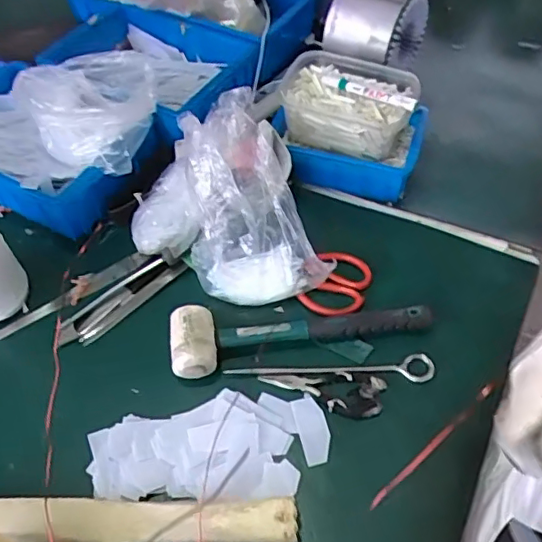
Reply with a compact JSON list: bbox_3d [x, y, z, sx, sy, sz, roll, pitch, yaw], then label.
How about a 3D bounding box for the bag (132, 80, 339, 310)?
[{"bbox_3d":[-0.055,-0.075,0.669,0.200,0.134,0.212,-19,56,-14],"label":"bag"}]

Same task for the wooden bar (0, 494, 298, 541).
[{"bbox_3d":[-0.142,0.224,0.519,0.324,0.031,0.043,-1,55,0],"label":"wooden bar"}]

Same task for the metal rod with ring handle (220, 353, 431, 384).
[{"bbox_3d":[0.064,0.105,0.619,0.218,0.014,0.030,-1,55,0],"label":"metal rod with ring handle"}]

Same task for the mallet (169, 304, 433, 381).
[{"bbox_3d":[0.033,0.054,0.635,0.286,0.040,0.073,-10,55,-8],"label":"mallet"}]

